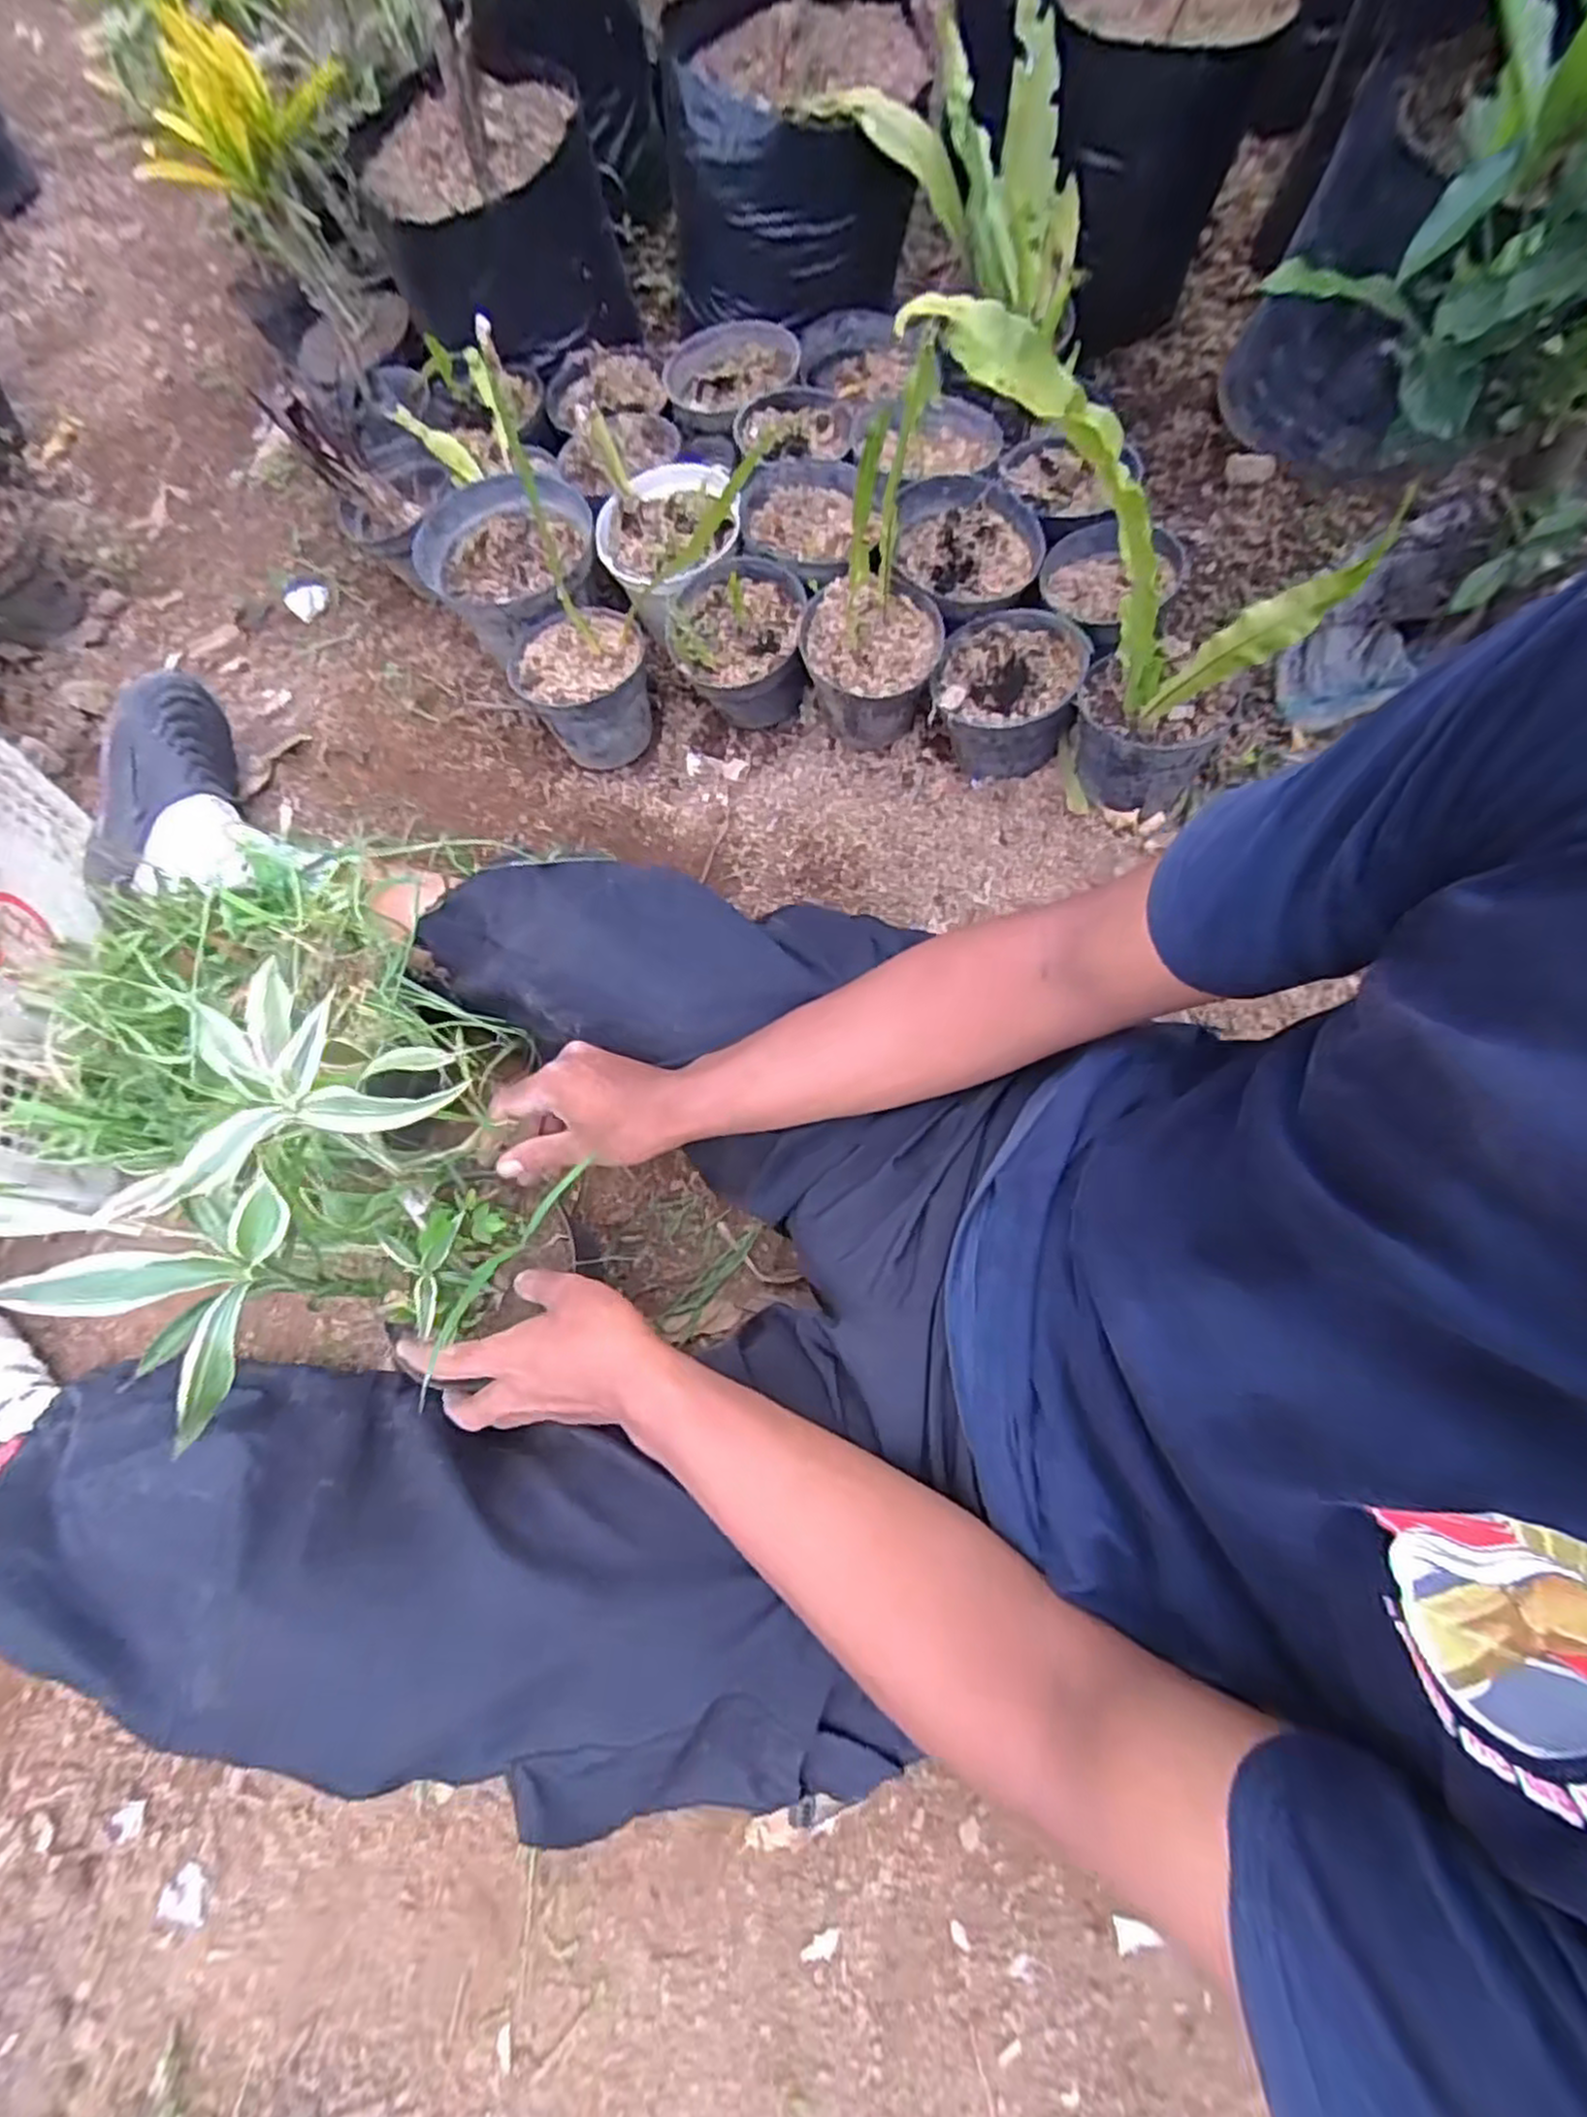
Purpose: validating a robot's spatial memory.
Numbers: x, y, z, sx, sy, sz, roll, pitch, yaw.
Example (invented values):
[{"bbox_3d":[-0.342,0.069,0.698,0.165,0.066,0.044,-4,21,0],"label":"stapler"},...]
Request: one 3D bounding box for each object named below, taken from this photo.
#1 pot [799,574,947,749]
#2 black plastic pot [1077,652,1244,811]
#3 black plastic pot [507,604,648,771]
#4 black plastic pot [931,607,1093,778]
[{"bbox_3d":[0.067,-0.359,0.713,0.123,0.109,0.115,-1,73,4],"label":"pot"},{"bbox_3d":[0.300,-0.273,0.657,0.121,0.088,0.098,24,74,16],"label":"black plastic pot"},{"bbox_3d":[-0.204,-0.362,0.751,0.122,0.109,0.123,-1,73,4],"label":"black plastic pot"},{"bbox_3d":[0.196,-0.331,0.702,0.130,0.081,0.138,0,69,8],"label":"black plastic pot"}]

